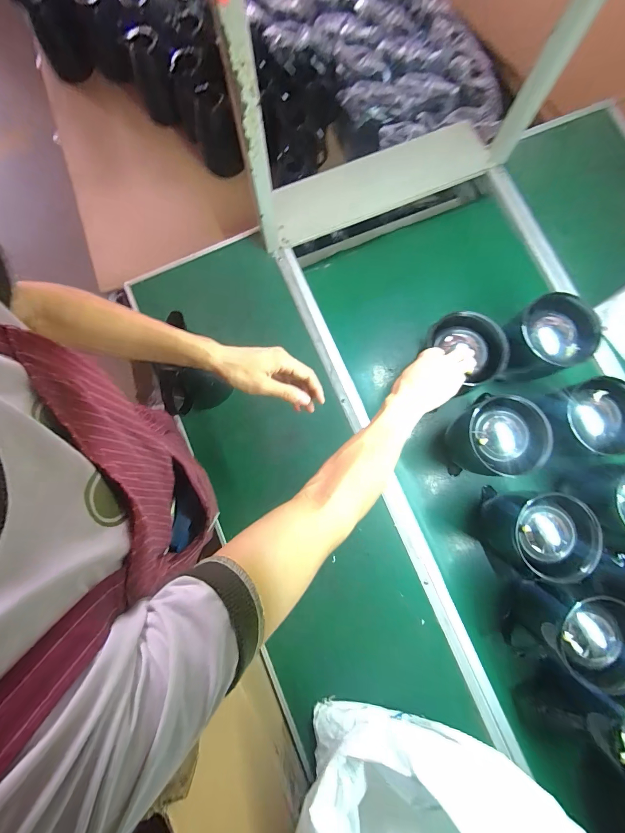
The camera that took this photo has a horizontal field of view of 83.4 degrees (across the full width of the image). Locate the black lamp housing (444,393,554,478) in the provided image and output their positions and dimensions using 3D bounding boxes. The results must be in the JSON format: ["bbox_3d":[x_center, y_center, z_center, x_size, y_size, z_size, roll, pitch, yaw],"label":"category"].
[{"bbox_3d":[0.317,0.042,0.648,0.122,0.169,0.128,-41,84,-7],"label":"black lamp housing"}]

